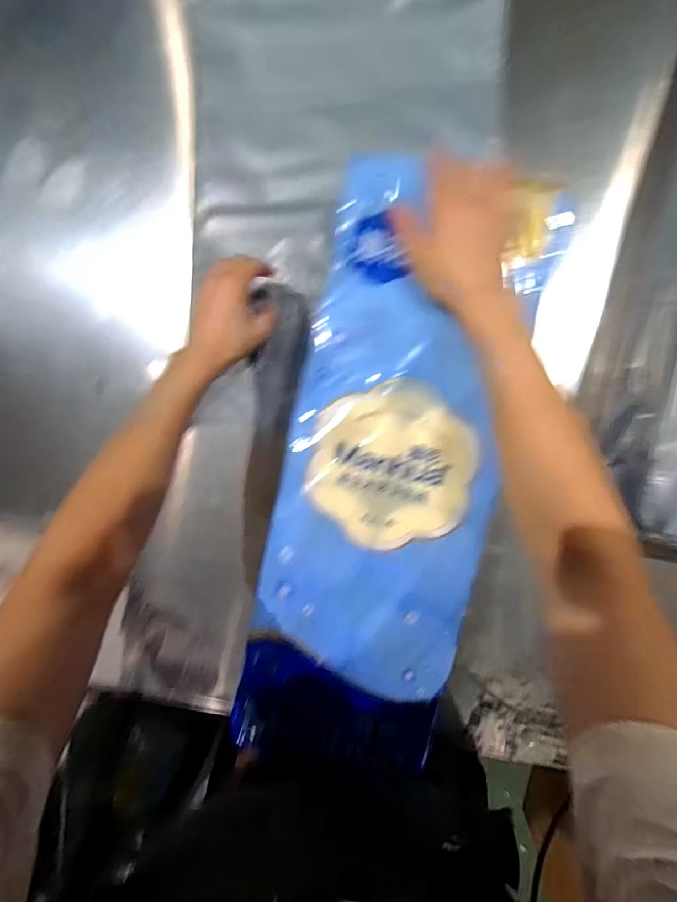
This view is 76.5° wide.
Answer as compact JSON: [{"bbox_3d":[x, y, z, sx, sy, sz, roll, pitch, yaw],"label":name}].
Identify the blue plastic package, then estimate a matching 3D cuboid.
[{"bbox_3d":[0.043,0.039,0.417,0.208,0.021,0.569,11,97,8],"label":"blue plastic package"}]

